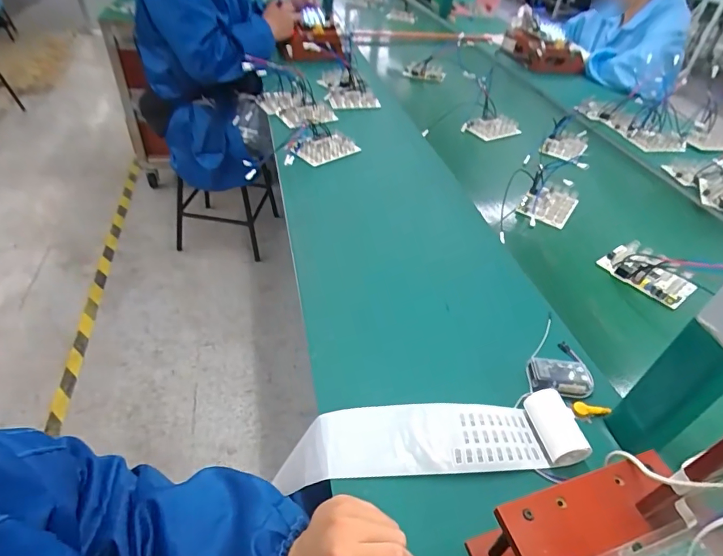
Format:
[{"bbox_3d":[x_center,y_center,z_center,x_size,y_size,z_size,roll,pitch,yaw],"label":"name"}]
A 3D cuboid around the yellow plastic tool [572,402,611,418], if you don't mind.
[{"bbox_3d":[0.256,0.147,0.481,0.038,0.010,0.014,-2,40,13],"label":"yellow plastic tool"}]

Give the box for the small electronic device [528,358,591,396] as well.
[{"bbox_3d":[0.234,0.117,0.507,0.070,0.019,0.039,6,42,-1],"label":"small electronic device"}]

